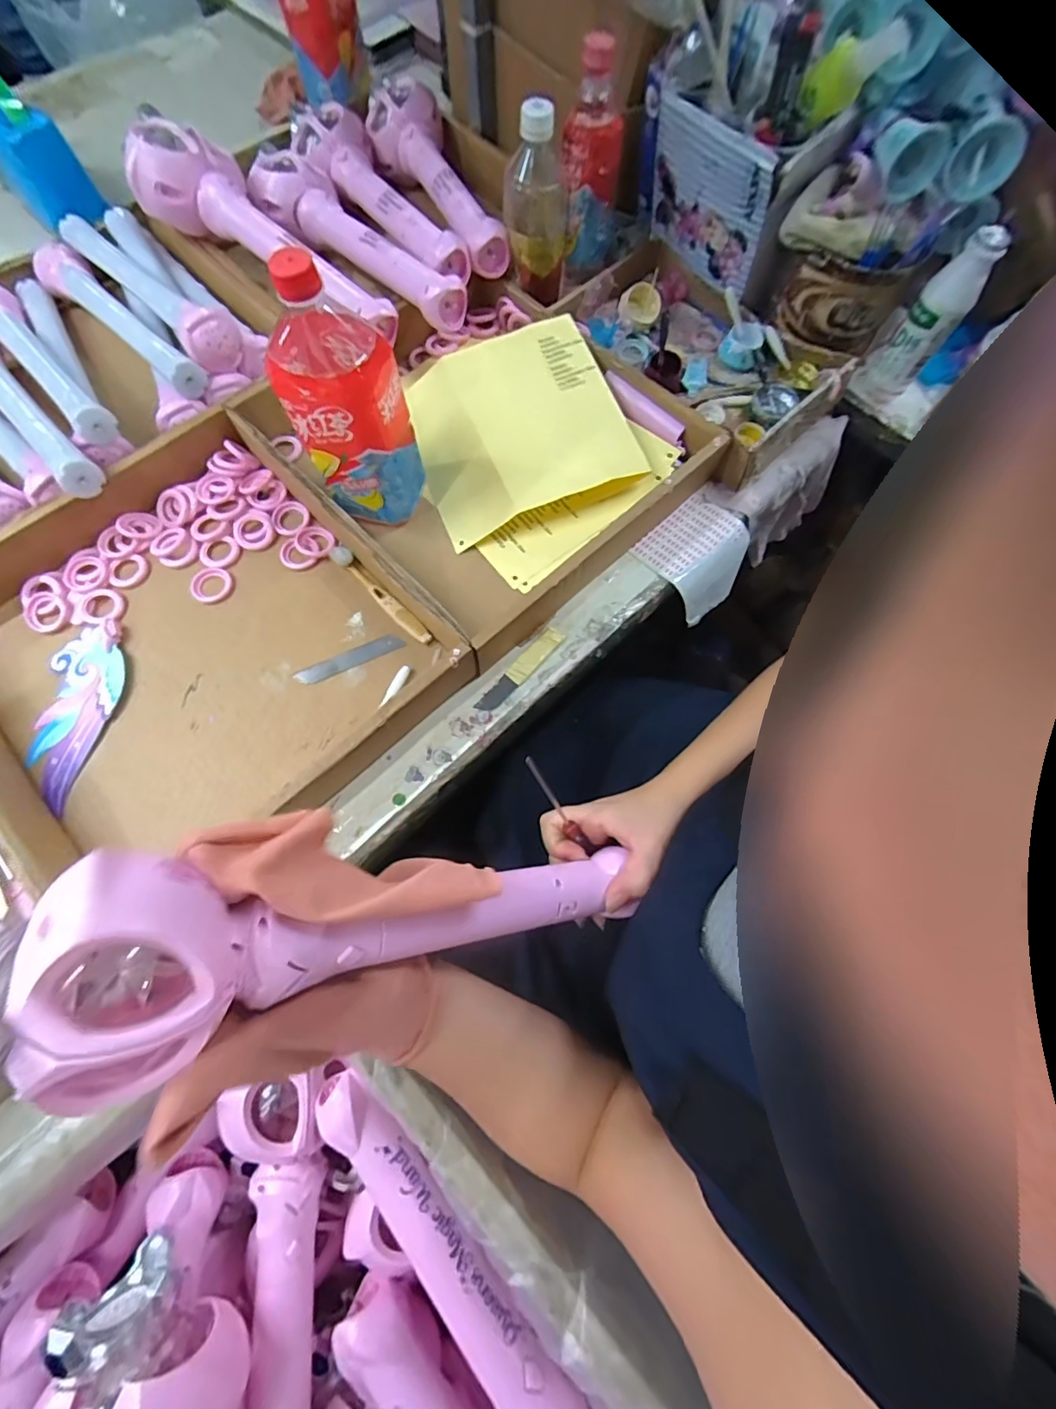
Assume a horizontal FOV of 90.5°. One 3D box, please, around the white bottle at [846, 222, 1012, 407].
[{"bbox_3d":[0.421,-0.405,0.560,0.058,0.151,0.059,39,75,10],"label":"white bottle"}]

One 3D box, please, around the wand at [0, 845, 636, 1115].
[{"bbox_3d":[-0.079,0.124,0.275,0.332,0.047,0.094,8,68,-36],"label":"wand"}]

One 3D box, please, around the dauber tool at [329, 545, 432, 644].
[{"bbox_3d":[-0.141,-0.105,0.500,0.137,0.010,0.016,43,75,12],"label":"dauber tool"}]

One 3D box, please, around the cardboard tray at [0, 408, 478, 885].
[{"bbox_3d":[-0.300,-0.058,0.461,0.361,0.057,0.384,-38,77,-13],"label":"cardboard tray"}]

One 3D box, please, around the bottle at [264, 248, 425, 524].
[{"bbox_3d":[-0.155,-0.257,0.445,0.093,0.216,0.097,-23,73,-9],"label":"bottle"}]

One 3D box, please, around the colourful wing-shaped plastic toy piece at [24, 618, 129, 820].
[{"bbox_3d":[-0.396,0.007,0.460,0.070,0.008,0.166,-8,70,1],"label":"colourful wing-shaped plastic toy piece"}]

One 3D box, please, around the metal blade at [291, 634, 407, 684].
[{"bbox_3d":[-0.166,-0.041,0.488,0.103,0.004,0.017,-22,70,-2],"label":"metal blade"}]

